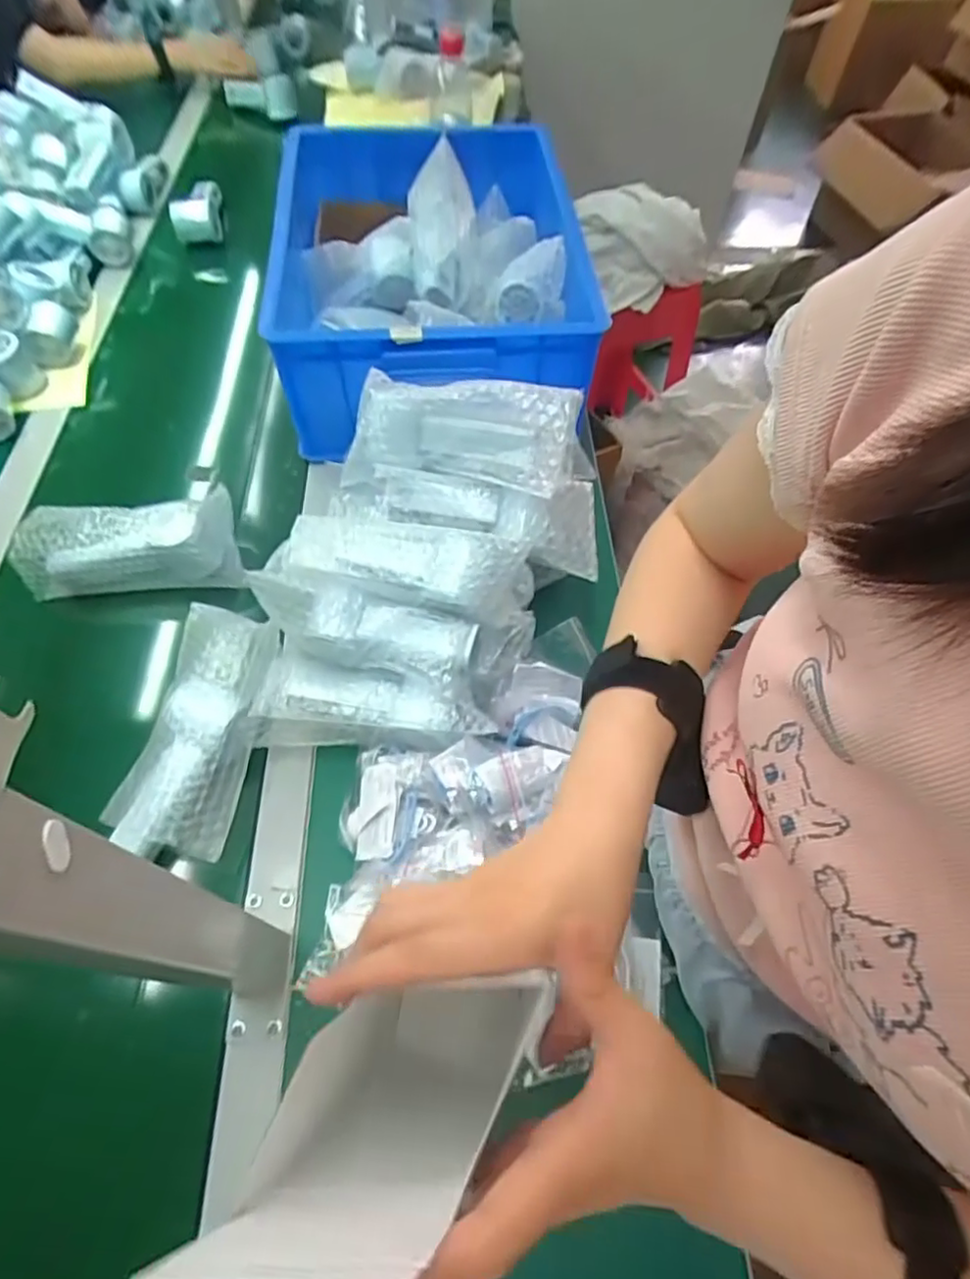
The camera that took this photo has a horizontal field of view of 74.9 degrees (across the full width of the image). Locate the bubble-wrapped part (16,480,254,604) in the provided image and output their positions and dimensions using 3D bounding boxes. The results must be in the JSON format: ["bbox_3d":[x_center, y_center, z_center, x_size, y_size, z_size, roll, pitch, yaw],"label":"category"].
[{"bbox_3d":[-0.351,-0.098,0.633,0.203,0.059,0.078,-2,59,-4],"label":"bubble-wrapped part"}]

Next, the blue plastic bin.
[{"bbox_3d":[-0.083,-0.475,0.785,0.348,0.154,0.488,-7,60,-7],"label":"blue plastic bin"}]

